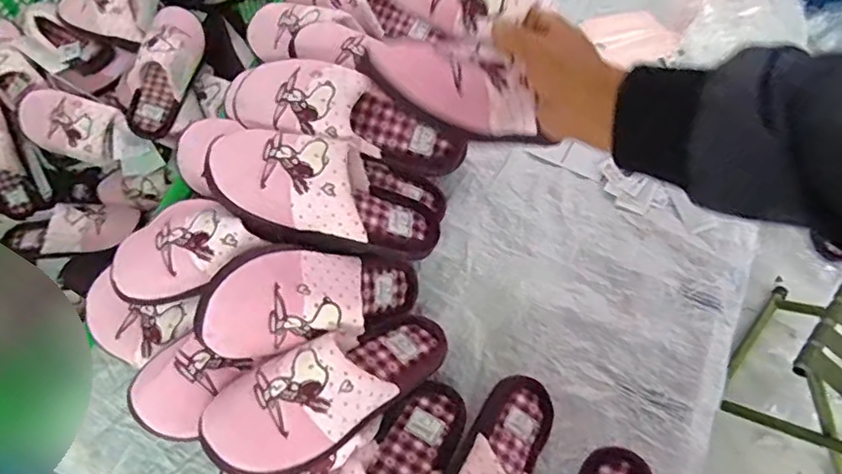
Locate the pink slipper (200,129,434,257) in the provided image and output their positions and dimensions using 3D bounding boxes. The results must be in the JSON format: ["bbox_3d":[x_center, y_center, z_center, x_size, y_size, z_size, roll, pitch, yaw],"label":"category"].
[{"bbox_3d":[-0.092,-0.041,0.595,0.244,0.069,0.112,22,64,-15],"label":"pink slipper"}]

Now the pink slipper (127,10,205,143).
[{"bbox_3d":[-0.453,-0.288,1.034,0.084,0.068,0.233,22,95,8],"label":"pink slipper"}]

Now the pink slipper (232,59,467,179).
[{"bbox_3d":[-0.080,-0.124,0.630,0.242,0.072,0.104,18,65,6],"label":"pink slipper"}]

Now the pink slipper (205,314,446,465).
[{"bbox_3d":[-0.078,0.135,0.552,0.243,0.087,0.099,-20,65,-35],"label":"pink slipper"}]

